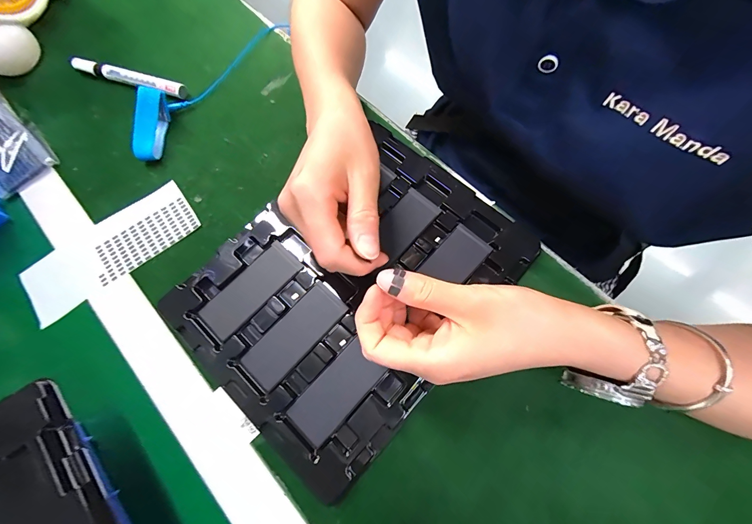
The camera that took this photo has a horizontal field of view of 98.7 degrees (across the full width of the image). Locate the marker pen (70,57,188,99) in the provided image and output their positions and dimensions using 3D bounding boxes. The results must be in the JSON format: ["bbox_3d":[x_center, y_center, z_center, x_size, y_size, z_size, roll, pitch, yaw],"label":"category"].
[{"bbox_3d":[-0.284,-0.210,0.369,0.141,0.015,0.019,18,73,7],"label":"marker pen"}]

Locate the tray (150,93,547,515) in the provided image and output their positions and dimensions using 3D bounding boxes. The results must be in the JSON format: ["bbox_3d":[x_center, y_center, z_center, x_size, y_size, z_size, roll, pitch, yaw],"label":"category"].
[{"bbox_3d":[-0.021,0.013,0.289,0.215,0.013,0.276,40,76,13],"label":"tray"}]

